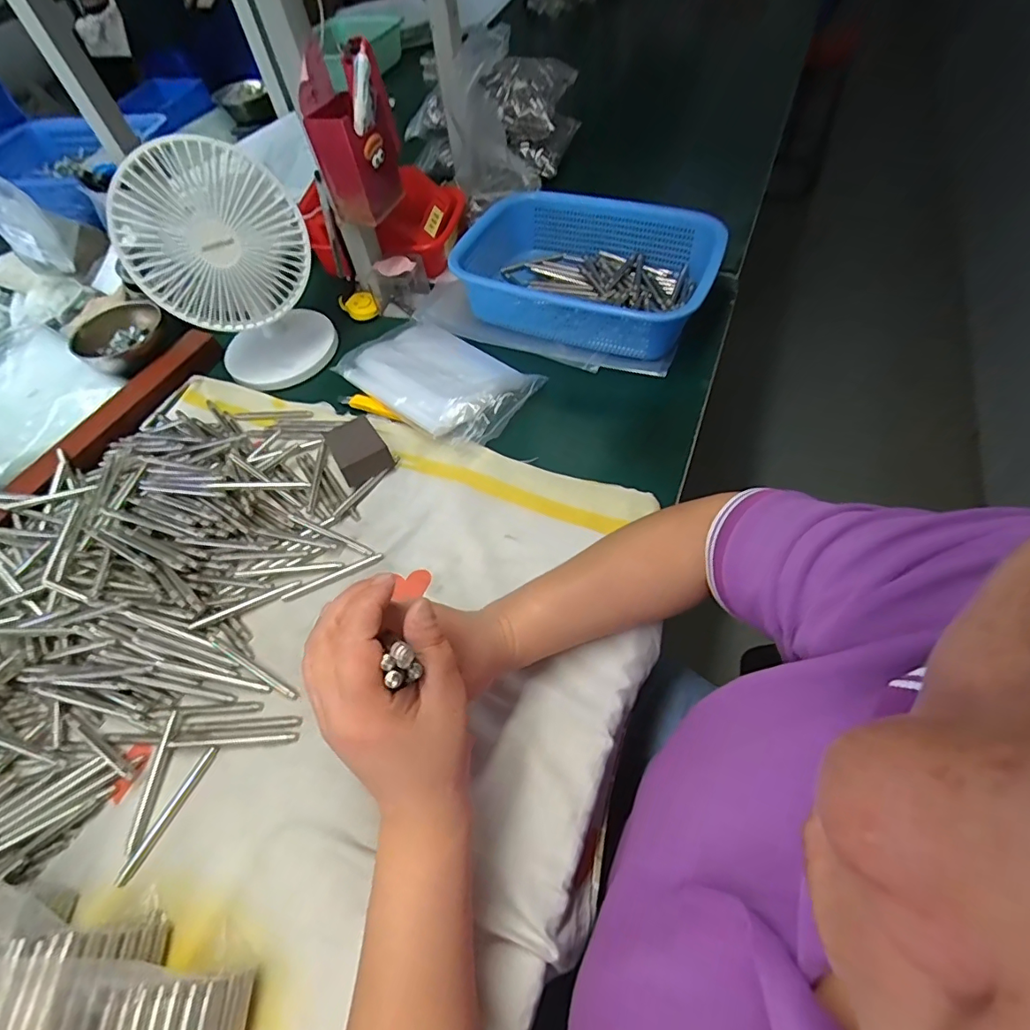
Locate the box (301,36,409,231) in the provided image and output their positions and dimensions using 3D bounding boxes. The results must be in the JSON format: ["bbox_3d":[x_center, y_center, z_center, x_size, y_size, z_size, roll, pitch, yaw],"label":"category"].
[{"bbox_3d":[-0.165,-0.400,0.544,0.057,0.132,0.093,20,61,18],"label":"box"}]

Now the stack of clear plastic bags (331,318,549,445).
[{"bbox_3d":[-0.086,-0.157,0.569,0.207,0.039,0.129,35,67,25],"label":"stack of clear plastic bags"}]

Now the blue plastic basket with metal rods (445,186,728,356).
[{"bbox_3d":[0.075,-0.281,0.611,0.305,0.089,0.196,22,61,19],"label":"blue plastic basket with metal rods"}]

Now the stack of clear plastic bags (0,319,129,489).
[{"bbox_3d":[-0.622,-0.158,0.633,0.252,0.016,0.179,26,63,21],"label":"stack of clear plastic bags"}]

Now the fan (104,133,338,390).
[{"bbox_3d":[-0.302,-0.260,0.549,0.159,0.219,0.104,-31,59,-14],"label":"fan"}]

